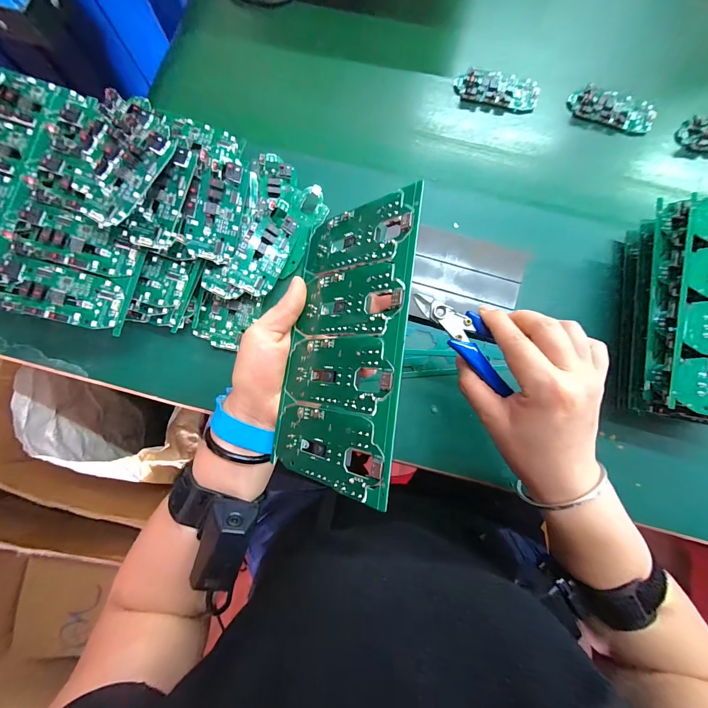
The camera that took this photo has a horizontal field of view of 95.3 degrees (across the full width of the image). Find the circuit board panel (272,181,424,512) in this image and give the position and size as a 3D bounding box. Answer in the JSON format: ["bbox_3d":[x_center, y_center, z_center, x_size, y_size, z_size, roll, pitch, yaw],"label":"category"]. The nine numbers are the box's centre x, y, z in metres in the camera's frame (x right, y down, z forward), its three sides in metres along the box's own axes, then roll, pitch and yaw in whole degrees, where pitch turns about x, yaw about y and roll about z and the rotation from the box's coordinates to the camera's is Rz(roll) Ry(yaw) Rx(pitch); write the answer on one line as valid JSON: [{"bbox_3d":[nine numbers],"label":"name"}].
[{"bbox_3d":[-0.008,-0.011,0.216,0.103,0.004,0.186,1,80,43],"label":"circuit board panel"}]

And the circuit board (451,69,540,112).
[{"bbox_3d":[0.173,-0.321,0.393,0.100,0.013,0.043,11,79,1],"label":"circuit board"}]

